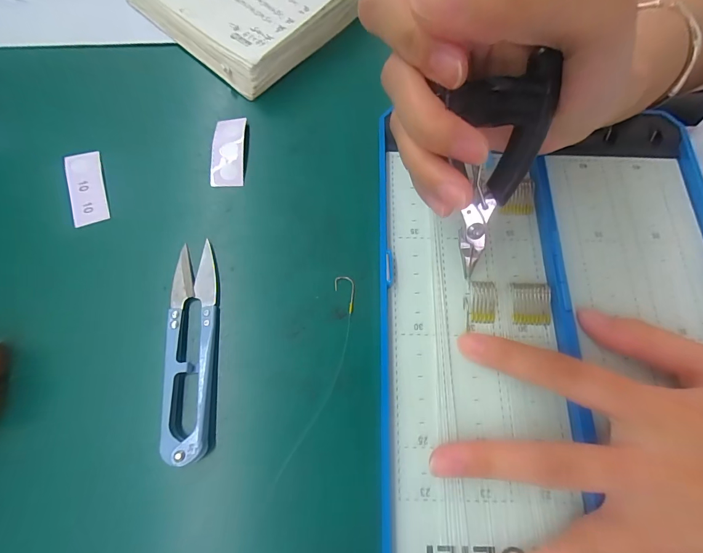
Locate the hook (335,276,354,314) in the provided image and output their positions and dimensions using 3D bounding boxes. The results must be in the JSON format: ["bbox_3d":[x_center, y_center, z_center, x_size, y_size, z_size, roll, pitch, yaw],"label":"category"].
[{"bbox_3d":[-0.003,0.009,0.185,0.010,0.004,0.020,-3,72,-3],"label":"hook"}]

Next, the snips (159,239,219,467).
[{"bbox_3d":[-0.076,0.032,0.170,0.023,0.012,0.099,-6,71,-5],"label":"snips"}]

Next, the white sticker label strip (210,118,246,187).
[{"bbox_3d":[-0.072,-0.074,0.210,0.018,0.005,0.046,-2,71,-3],"label":"white sticker label strip"}]

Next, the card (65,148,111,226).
[{"bbox_3d":[-0.149,-0.051,0.202,0.018,0.004,0.046,-20,73,-9],"label":"card"}]

